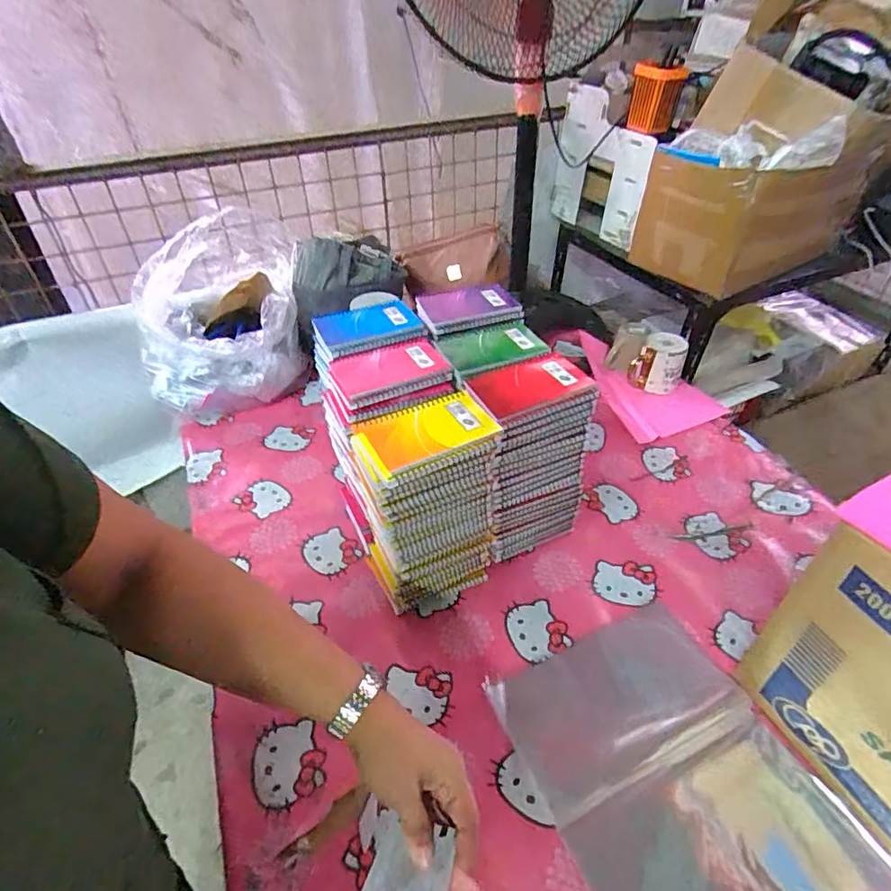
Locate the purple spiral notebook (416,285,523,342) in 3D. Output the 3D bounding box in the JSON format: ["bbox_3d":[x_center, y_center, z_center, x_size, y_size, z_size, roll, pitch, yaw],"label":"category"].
[{"bbox_3d":[0.032,-0.197,0.760,0.135,0.014,0.108,-14,43,-13],"label":"purple spiral notebook"}]

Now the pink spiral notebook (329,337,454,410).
[{"bbox_3d":[-0.068,-0.095,0.650,0.136,0.011,0.095,-18,44,-17],"label":"pink spiral notebook"}]

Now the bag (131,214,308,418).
[{"bbox_3d":[-0.420,-0.238,1.004,0.296,0.288,0.247,-16,43,-15],"label":"bag"}]

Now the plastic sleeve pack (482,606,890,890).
[{"bbox_3d":[0.230,0.333,0.541,0.257,0.018,0.323,-19,44,-18],"label":"plastic sleeve pack"}]

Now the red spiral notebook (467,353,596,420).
[{"bbox_3d":[0.099,-0.075,0.625,0.125,0.013,0.095,-19,44,-18],"label":"red spiral notebook"}]

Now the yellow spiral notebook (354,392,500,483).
[{"bbox_3d":[-0.023,-0.016,0.568,0.138,0.012,0.097,-21,45,-20],"label":"yellow spiral notebook"}]

